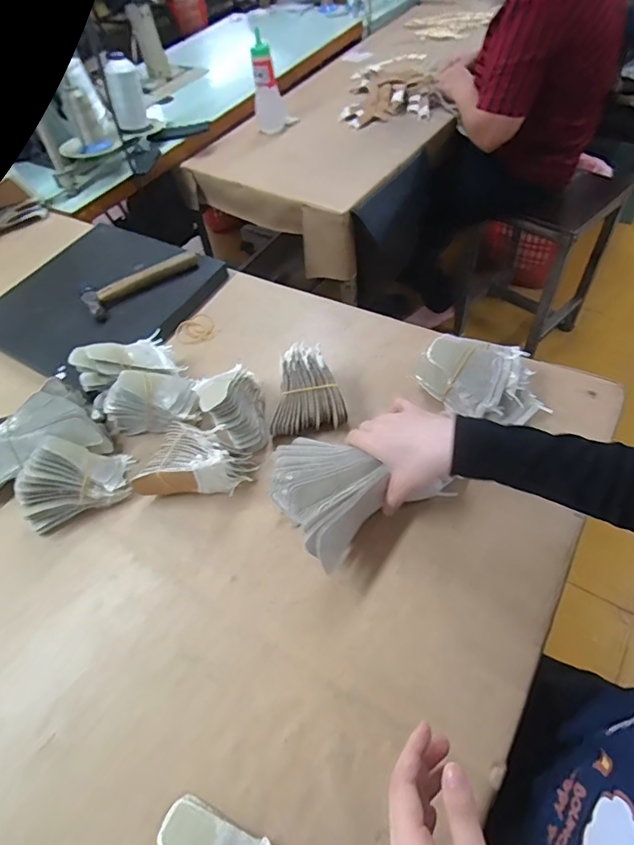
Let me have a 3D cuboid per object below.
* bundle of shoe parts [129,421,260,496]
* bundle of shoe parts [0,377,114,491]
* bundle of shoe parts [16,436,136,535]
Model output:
[{"bbox_3d":[-0.139,0.047,0.547,0.117,0.063,0.086,10,56,14],"label":"bundle of shoe parts"},{"bbox_3d":[-0.360,0.026,0.586,0.175,0.070,0.111,-31,56,-15],"label":"bundle of shoe parts"},{"bbox_3d":[-0.280,0.062,0.542,0.120,0.078,0.066,-23,54,-9],"label":"bundle of shoe parts"}]

